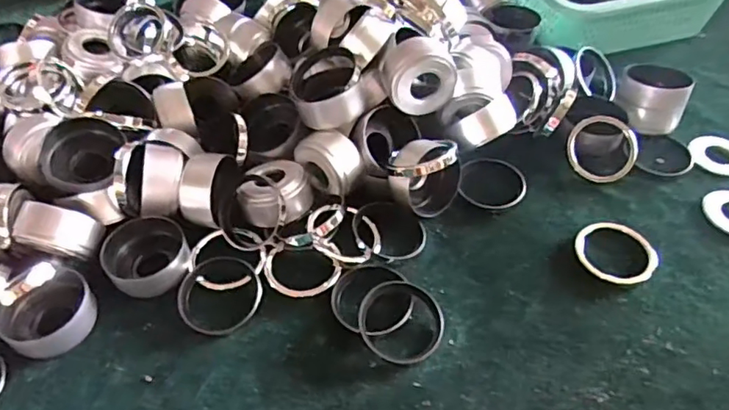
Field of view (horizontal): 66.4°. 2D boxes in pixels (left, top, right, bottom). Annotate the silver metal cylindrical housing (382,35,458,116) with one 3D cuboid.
[{"bbox_3d":[0.052,-0.127,0.542,0.068,0.059,0.053,-12,50,-9],"label":"silver metal cylindrical housing"}]

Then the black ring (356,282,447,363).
[{"bbox_3d":[0.030,0.093,0.447,0.067,0.016,0.066,0,50,0],"label":"black ring"}]

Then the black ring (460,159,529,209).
[{"bbox_3d":[0.128,-0.023,0.552,0.066,0.011,0.061,0,58,0],"label":"black ring"}]

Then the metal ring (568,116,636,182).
[{"bbox_3d":[0.241,-0.056,0.564,0.068,0.009,0.065,1,94,11],"label":"metal ring"}]

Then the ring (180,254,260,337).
[{"bbox_3d":[-0.124,0.073,0.469,0.067,0.012,0.074,-36,58,-27],"label":"ring"}]

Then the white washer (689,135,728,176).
[{"bbox_3d":[0.375,-0.054,0.588,0.059,0.010,0.059,0,50,0],"label":"white washer"}]

